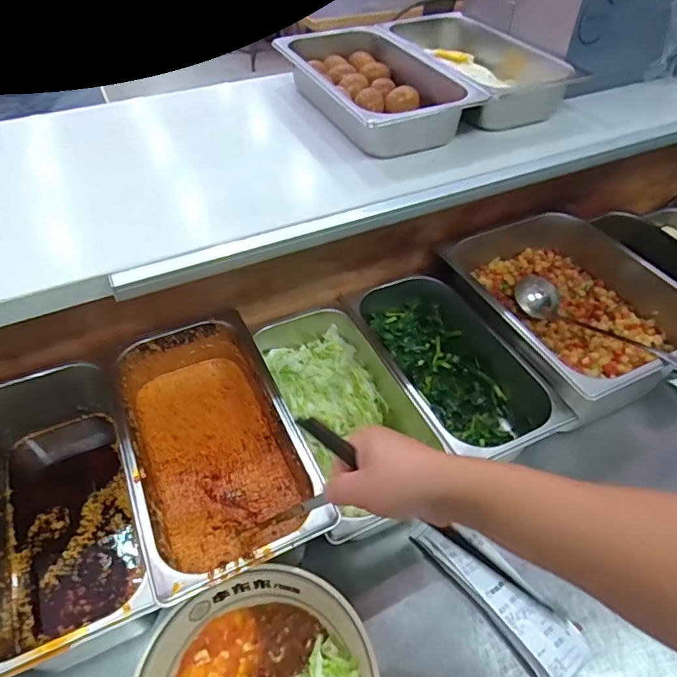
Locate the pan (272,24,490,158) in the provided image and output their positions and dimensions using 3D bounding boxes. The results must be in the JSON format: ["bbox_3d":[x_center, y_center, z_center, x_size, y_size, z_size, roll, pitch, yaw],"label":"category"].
[{"bbox_3d":[0.037,-0.352,0.707,0.165,0.066,0.302,-19,50,-19],"label":"pan"}]

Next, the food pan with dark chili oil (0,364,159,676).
[{"bbox_3d":[-0.296,0.188,0.562,0.160,0.133,0.323,-18,50,-18],"label":"food pan with dark chili oil"}]

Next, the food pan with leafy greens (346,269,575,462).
[{"bbox_3d":[0.141,0.043,0.733,0.161,0.096,0.326,-19,50,-19],"label":"food pan with leafy greens"}]

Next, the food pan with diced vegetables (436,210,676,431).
[{"bbox_3d":[0.334,-0.033,0.774,0.267,0.142,0.323,-21,50,-20],"label":"food pan with diced vegetables"}]

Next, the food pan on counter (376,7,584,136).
[{"bbox_3d":[0.195,-0.398,0.753,0.184,0.067,0.308,-13,48,-14],"label":"food pan on counter"}]

